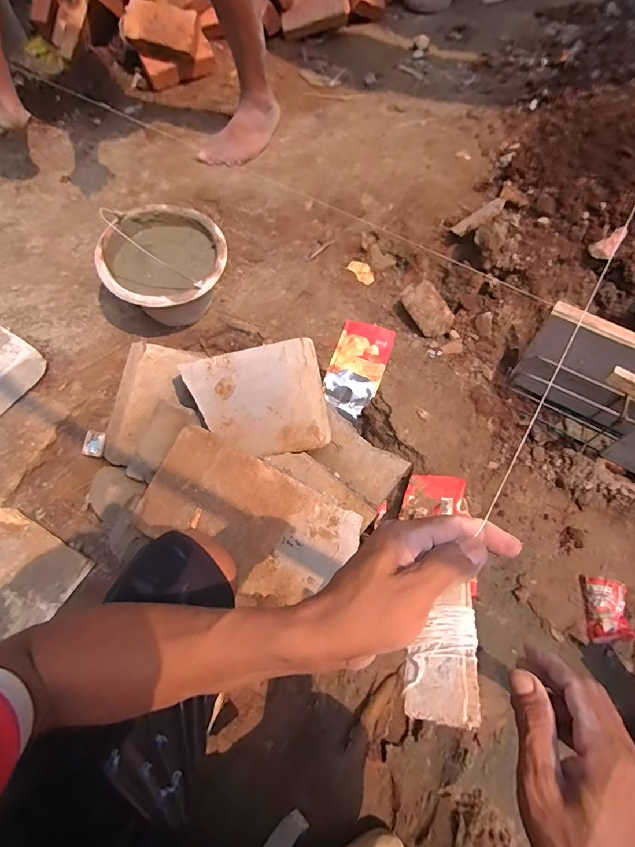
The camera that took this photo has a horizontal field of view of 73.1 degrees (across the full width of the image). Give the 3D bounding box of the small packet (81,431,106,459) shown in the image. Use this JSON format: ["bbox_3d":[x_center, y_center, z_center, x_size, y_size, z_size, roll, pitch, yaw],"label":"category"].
[{"bbox_3d":[-0.461,0.041,0.885,0.041,0.012,0.056,15,72,-12],"label":"small packet"}]

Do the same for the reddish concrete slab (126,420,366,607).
[{"bbox_3d":[-0.121,0.156,0.709,0.351,0.043,0.201,28,67,13],"label":"reddish concrete slab"}]

